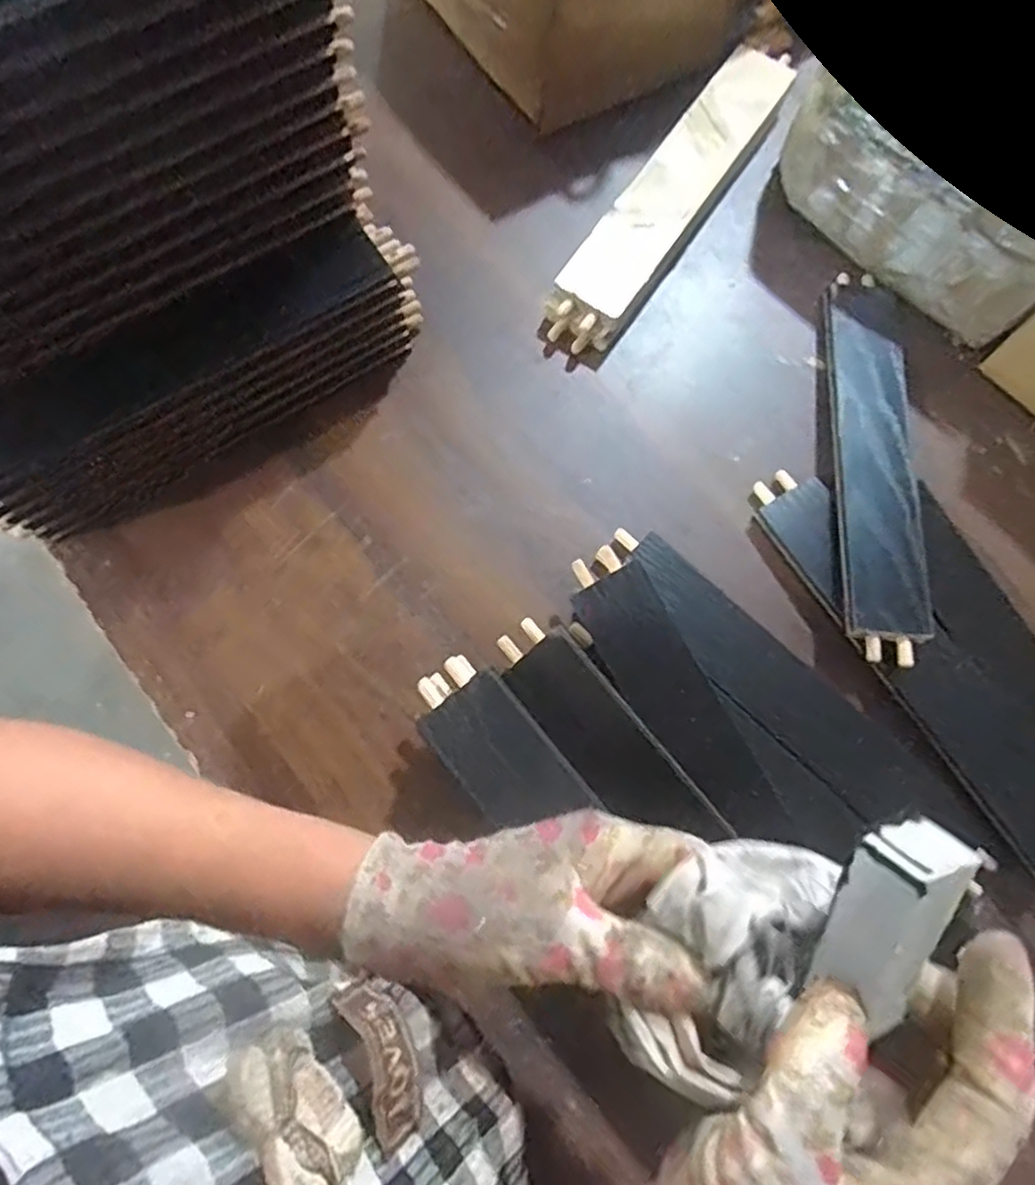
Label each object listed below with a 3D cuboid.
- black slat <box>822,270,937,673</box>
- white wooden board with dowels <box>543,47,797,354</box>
[{"bbox_3d":[0.254,-0.096,0.500,0.056,0.015,0.293,2,72,11],"label":"black slat"},{"bbox_3d":[0.122,-0.309,0.558,0.060,0.035,0.296,34,77,7],"label":"white wooden board with dowels"}]

